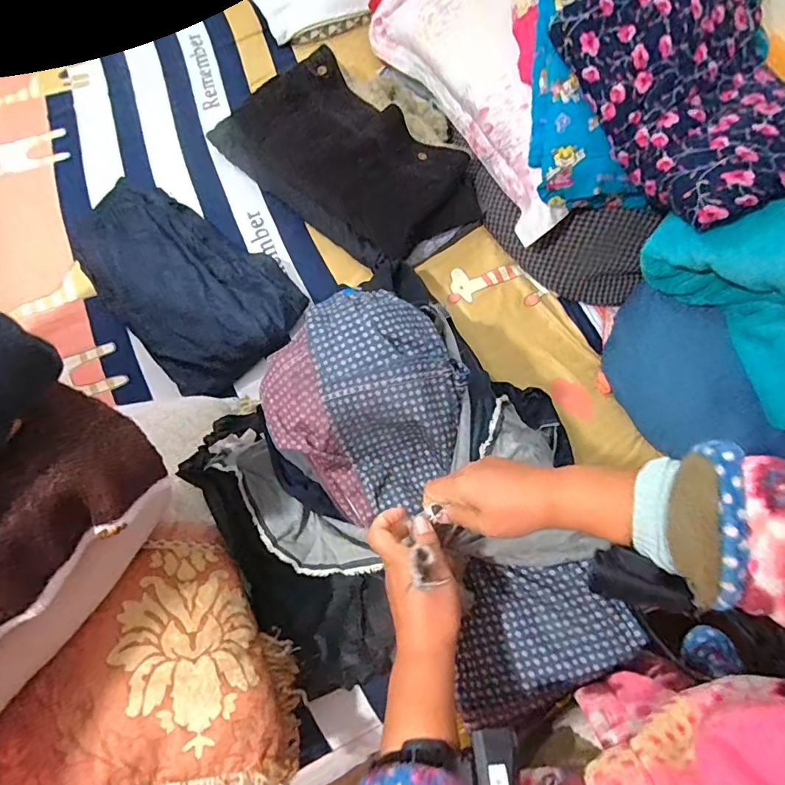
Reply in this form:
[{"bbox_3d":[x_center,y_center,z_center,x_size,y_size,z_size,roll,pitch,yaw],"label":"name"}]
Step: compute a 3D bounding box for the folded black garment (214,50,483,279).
[{"bbox_3d":[-0.112,-0.529,1.092,0.605,0.131,0.306,42,74,13],"label":"folded black garment"}]

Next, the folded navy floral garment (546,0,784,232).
[{"bbox_3d":[0.504,-0.482,0.800,0.298,0.141,0.477,-23,72,-9],"label":"folded navy floral garment"}]

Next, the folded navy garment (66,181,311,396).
[{"bbox_3d":[-0.428,-0.240,1.015,0.297,0.079,0.503,-41,76,-14],"label":"folded navy garment"}]

